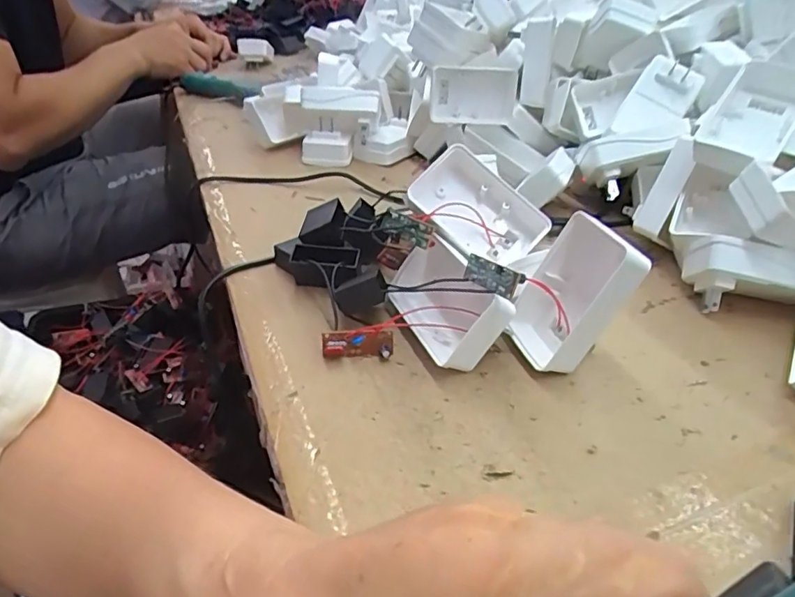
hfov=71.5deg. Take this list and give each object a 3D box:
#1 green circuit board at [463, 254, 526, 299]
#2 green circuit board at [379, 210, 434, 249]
[{"bbox_3d":[0.055,-0.013,0.320,0.006,0.016,0.045,15,8,-33],"label":"green circuit board"},{"bbox_3d":[0.005,-0.047,0.371,0.046,0.016,0.006,29,7,38],"label":"green circuit board"}]

